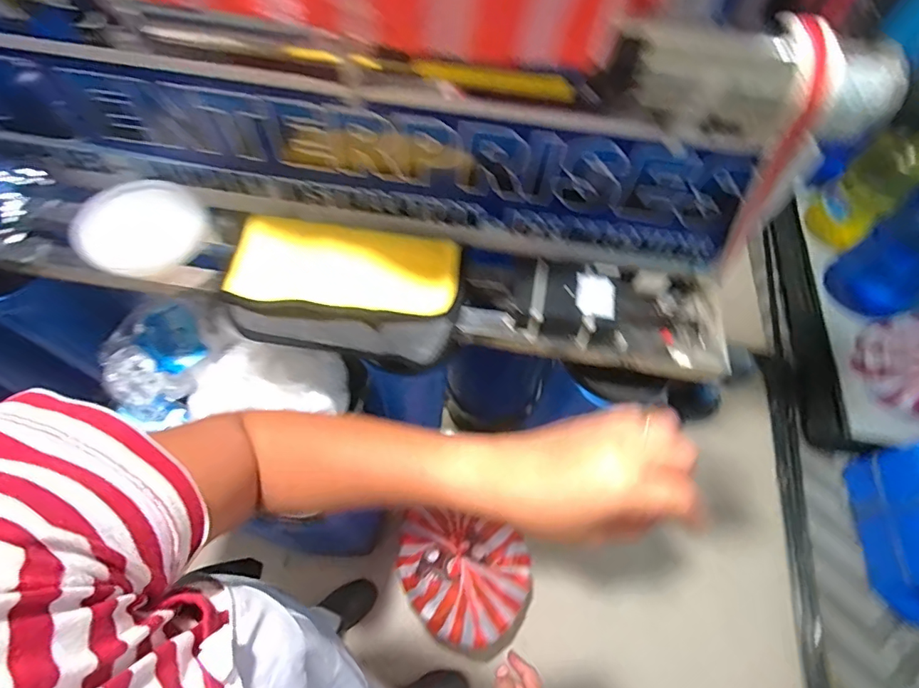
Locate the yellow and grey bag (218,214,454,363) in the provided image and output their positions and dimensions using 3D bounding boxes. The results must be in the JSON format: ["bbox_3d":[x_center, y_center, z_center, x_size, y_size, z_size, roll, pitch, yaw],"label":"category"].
[{"bbox_3d":[-0.114,-0.058,0.489,0.224,0.055,0.126,9,62,2],"label":"yellow and grey bag"}]

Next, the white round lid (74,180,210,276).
[{"bbox_3d":[-0.321,-0.121,0.486,0.114,0.016,0.109,5,67,-13],"label":"white round lid"}]

